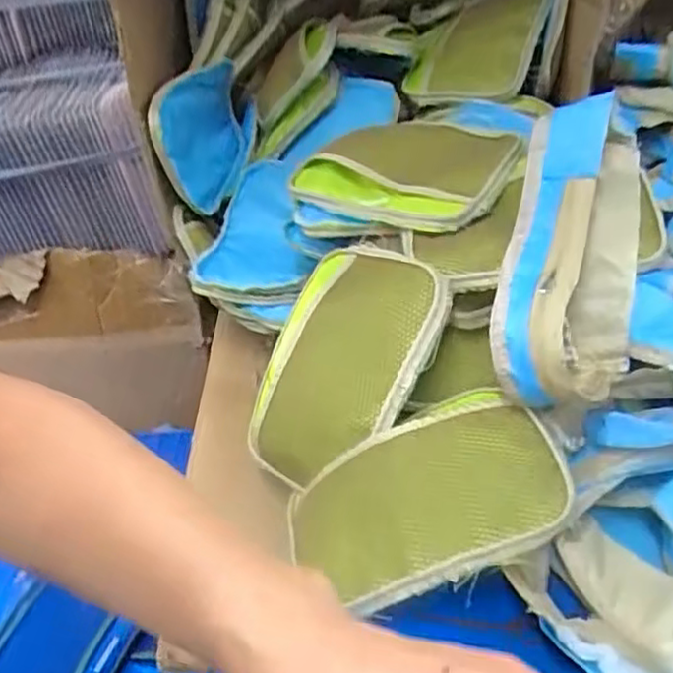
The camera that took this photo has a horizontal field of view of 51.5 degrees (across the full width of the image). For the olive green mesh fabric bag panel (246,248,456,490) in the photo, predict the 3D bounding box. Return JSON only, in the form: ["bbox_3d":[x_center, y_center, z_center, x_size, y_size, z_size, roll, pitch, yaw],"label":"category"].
[{"bbox_3d":[0.004,0.019,0.527,0.127,0.021,0.187,15,75,42],"label":"olive green mesh fabric bag panel"}]

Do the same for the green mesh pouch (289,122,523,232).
[{"bbox_3d":[0.061,-0.141,0.617,0.189,0.060,0.132,19,39,29],"label":"green mesh pouch"}]

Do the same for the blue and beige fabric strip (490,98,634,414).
[{"bbox_3d":[0.168,-0.066,0.496,0.085,0.073,0.229,10,68,17],"label":"blue and beige fabric strip"}]

